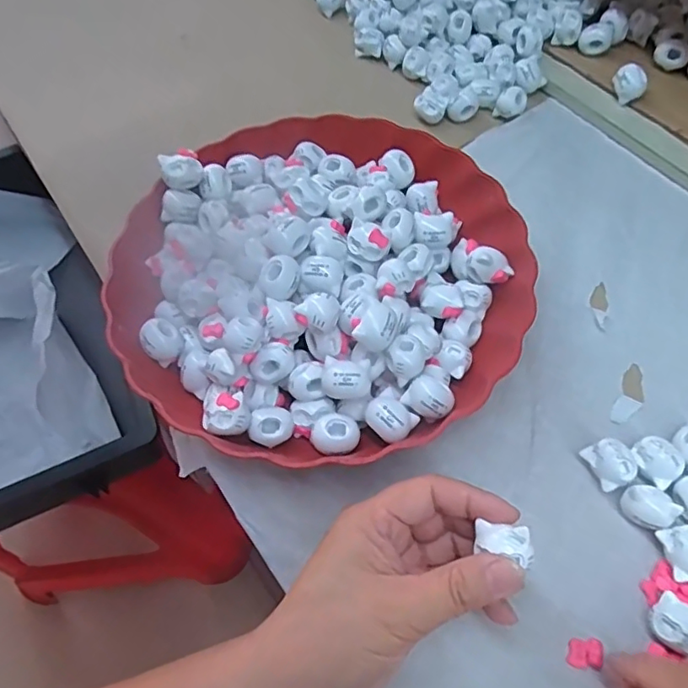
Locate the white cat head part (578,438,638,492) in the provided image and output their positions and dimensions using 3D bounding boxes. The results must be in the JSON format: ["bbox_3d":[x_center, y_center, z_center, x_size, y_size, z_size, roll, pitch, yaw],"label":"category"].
[{"bbox_3d":[0.143,0.065,0.311,0.020,0.017,0.024,-24,63,-11],"label":"white cat head part"}]

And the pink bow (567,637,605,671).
[{"bbox_3d":[0.114,0.145,0.271,0.016,0.006,0.013,4,61,4],"label":"pink bow"}]

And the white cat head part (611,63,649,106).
[{"bbox_3d":[0.217,-0.197,0.441,0.024,0.024,0.017,24,64,15],"label":"white cat head part"}]

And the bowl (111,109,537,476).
[{"bbox_3d":[-0.011,-0.042,0.350,0.228,0.057,0.233,-1,61,1],"label":"bowl"}]

